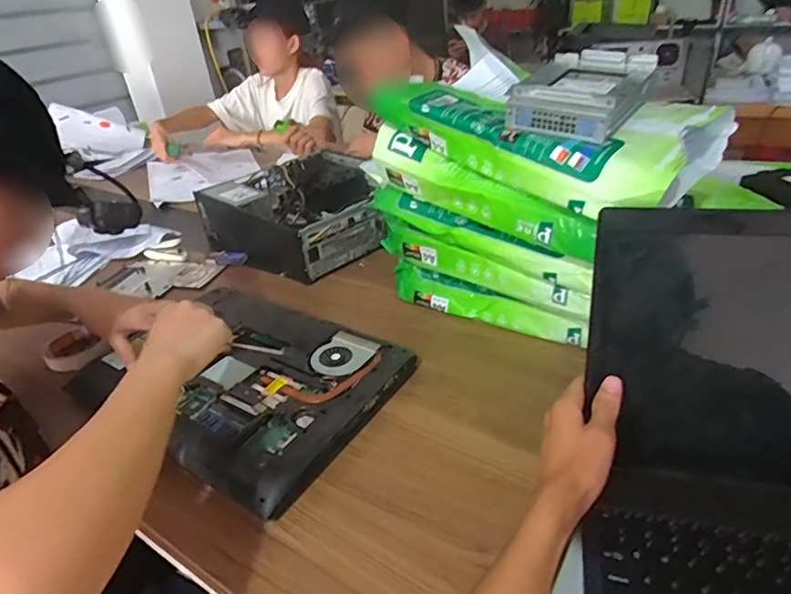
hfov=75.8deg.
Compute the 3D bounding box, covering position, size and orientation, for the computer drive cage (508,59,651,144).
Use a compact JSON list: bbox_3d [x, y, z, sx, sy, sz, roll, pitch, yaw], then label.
[{"bbox_3d":[0.206,-0.225,0.565,0.123,0.048,0.168,17,39,31],"label":"computer drive cage"}]

